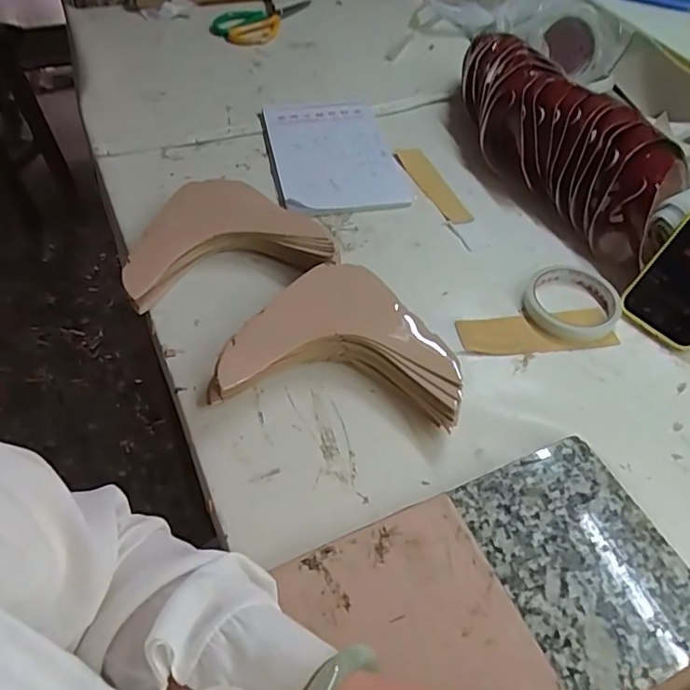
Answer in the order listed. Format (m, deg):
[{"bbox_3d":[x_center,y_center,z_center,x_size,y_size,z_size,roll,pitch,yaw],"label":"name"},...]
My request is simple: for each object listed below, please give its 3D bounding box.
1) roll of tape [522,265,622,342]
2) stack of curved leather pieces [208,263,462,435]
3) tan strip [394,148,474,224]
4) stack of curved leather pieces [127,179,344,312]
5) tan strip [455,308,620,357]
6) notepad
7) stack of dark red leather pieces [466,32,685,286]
[{"bbox_3d":[0.222,-0.049,0.575,0.088,0.014,0.100,9,52,4],"label":"roll of tape"},{"bbox_3d":[-0.003,-0.006,0.512,0.196,0.047,0.148,5,51,1],"label":"stack of curved leather pieces"},{"bbox_3d":[0.103,-0.191,0.689,0.031,0.009,0.134,-19,55,-17],"label":"tan strip"},{"bbox_3d":[-0.119,-0.116,0.600,0.198,0.035,0.169,-7,52,-8],"label":"stack of curved leather pieces"},{"bbox_3d":[0.183,-0.011,0.556,0.151,0.006,0.047,-6,52,-8],"label":"tan strip"},{"bbox_3d":[-0.016,-0.232,0.704,0.140,0.012,0.201,-8,52,-9],"label":"notepad"},{"bbox_3d":[0.237,-0.239,0.680,0.112,0.102,0.355,-24,56,-20],"label":"stack of dark red leather pieces"}]

